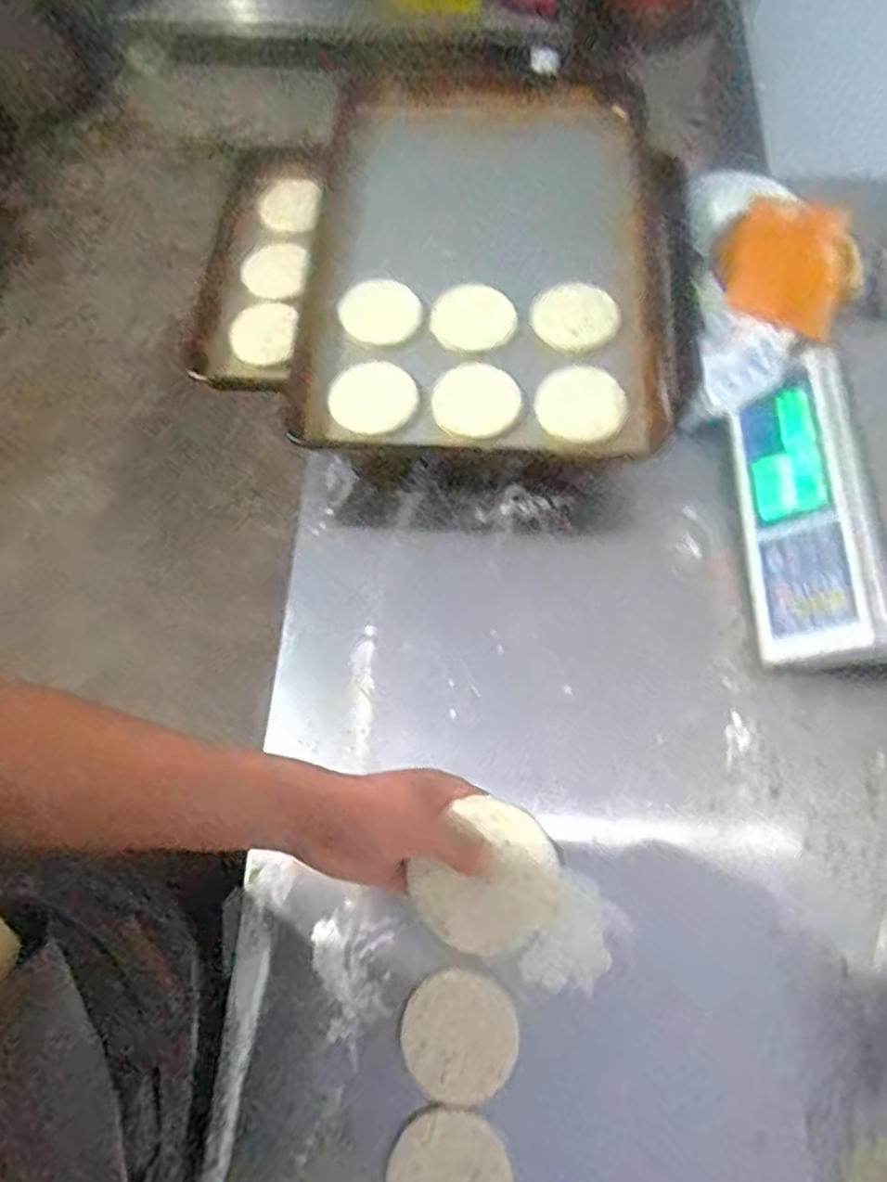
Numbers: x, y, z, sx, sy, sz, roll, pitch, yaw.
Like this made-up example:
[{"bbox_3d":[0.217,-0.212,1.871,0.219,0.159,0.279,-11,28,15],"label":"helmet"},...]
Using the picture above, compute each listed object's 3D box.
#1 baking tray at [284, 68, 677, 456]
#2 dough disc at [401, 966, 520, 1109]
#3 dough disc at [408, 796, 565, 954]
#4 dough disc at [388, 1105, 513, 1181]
[{"bbox_3d":[0.050,-0.421,0.901,0.414,0.055,0.605,1,67,3],"label":"baking tray"},{"bbox_3d":[0.014,0.373,0.609,0.094,0.010,0.092,-1,67,2],"label":"dough disc"},{"bbox_3d":[0.029,0.189,0.473,0.086,0.018,0.093,0,89,6],"label":"dough disc"},{"bbox_3d":[0.005,0.467,0.572,0.094,0.009,0.095,-1,67,2],"label":"dough disc"}]

